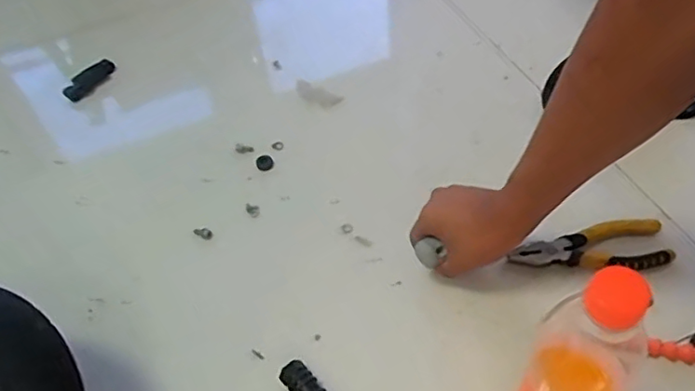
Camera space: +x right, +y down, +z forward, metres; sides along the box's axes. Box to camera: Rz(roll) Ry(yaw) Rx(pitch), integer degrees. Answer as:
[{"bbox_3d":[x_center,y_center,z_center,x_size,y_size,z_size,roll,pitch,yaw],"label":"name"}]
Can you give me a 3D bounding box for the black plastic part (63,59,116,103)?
[{"bbox_3d":[-0.364,-0.166,0.830,0.018,0.028,0.079,28,58,26],"label":"black plastic part"}]

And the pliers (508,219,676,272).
[{"bbox_3d":[0.243,0.054,0.591,0.155,0.011,0.055,-8,50,-1],"label":"pliers"}]

